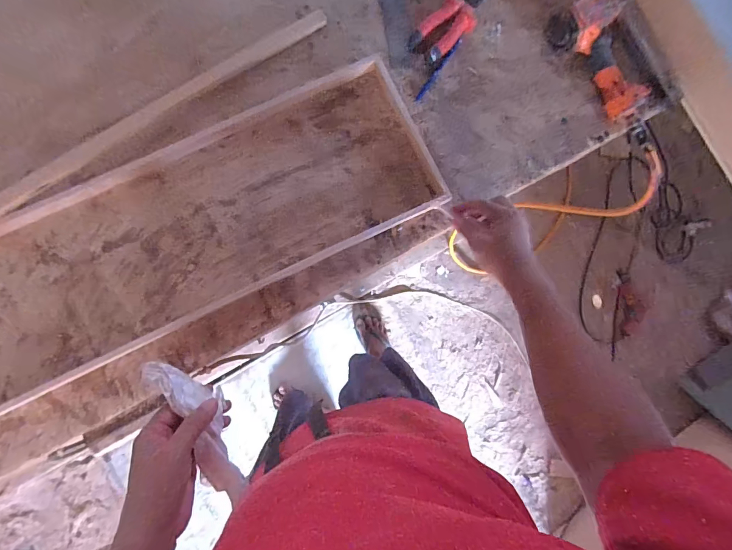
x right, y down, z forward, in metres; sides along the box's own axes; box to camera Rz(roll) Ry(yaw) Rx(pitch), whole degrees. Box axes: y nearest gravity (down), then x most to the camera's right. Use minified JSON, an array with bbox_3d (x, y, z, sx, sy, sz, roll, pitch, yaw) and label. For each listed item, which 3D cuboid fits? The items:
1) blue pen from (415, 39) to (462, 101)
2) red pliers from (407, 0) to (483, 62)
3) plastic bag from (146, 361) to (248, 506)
[{"bbox_3d":[0.118,-0.333,0.604,0.008,0.013,0.124,37,83,-5],"label":"blue pen"},{"bbox_3d":[0.144,-0.408,0.591,0.167,0.021,0.058,-44,94,-7],"label":"red pliers"},{"bbox_3d":[-0.188,0.175,0.429,0.049,0.054,0.180,-28,86,-8],"label":"plastic bag"}]

